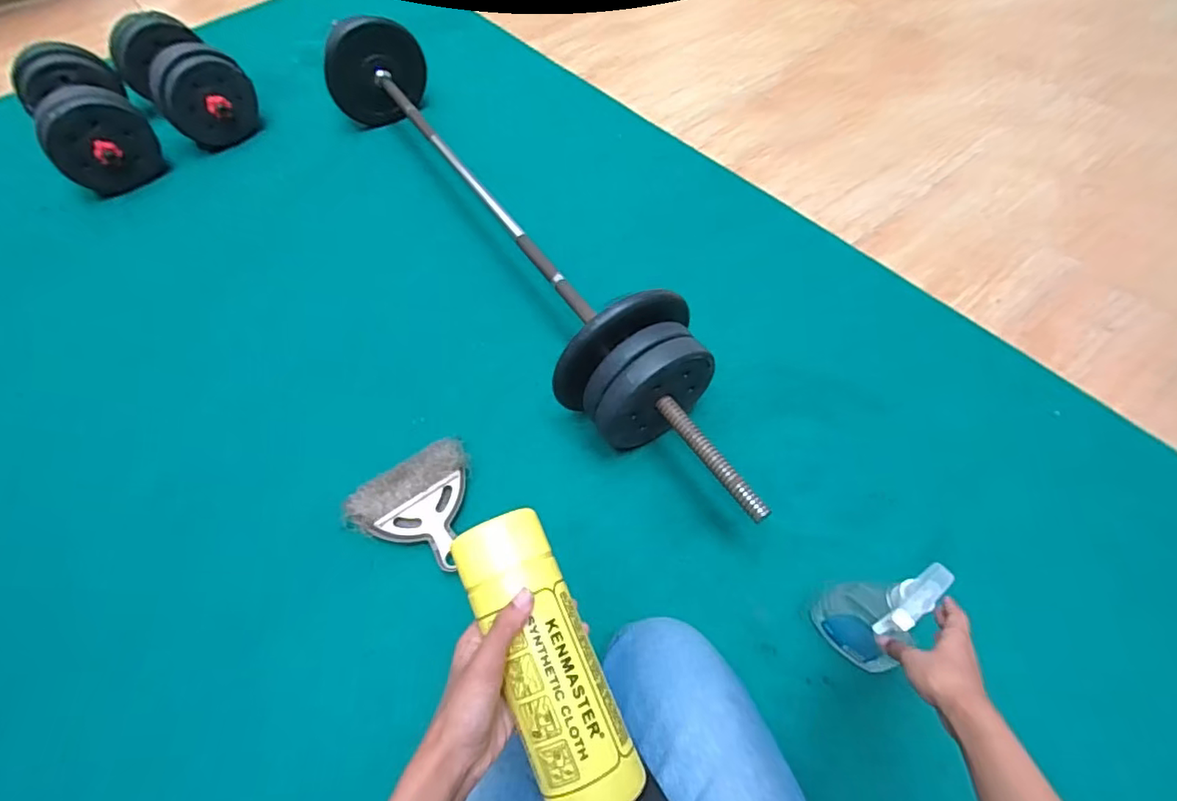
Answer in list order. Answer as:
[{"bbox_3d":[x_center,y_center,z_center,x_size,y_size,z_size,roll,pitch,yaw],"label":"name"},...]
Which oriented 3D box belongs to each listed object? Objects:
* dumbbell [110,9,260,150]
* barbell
[{"bbox_3d":[-0.893,-0.703,1.301,0.283,0.187,0.190,34,66,20],"label":"dumbbell"},{"bbox_3d":[-0.135,-0.289,0.983,0.200,0.208,1.220,-30,63,-15],"label":"barbell"}]

